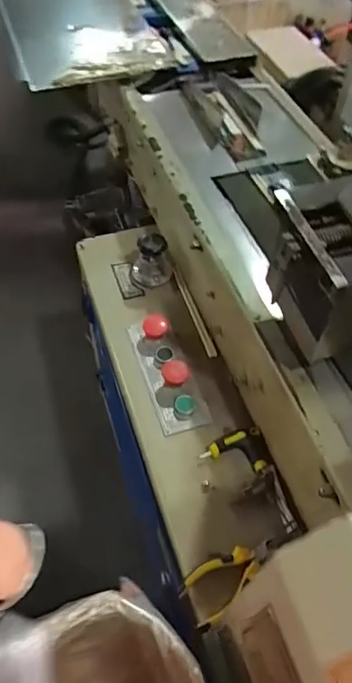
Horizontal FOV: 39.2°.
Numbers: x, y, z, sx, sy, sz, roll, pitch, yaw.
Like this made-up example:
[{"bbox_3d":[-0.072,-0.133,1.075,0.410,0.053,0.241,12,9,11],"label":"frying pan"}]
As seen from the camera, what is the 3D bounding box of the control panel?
[{"bbox_3d":[-0.005,0.048,0.723,0.165,0.080,0.616,-15,56,-12],"label":"control panel"}]

